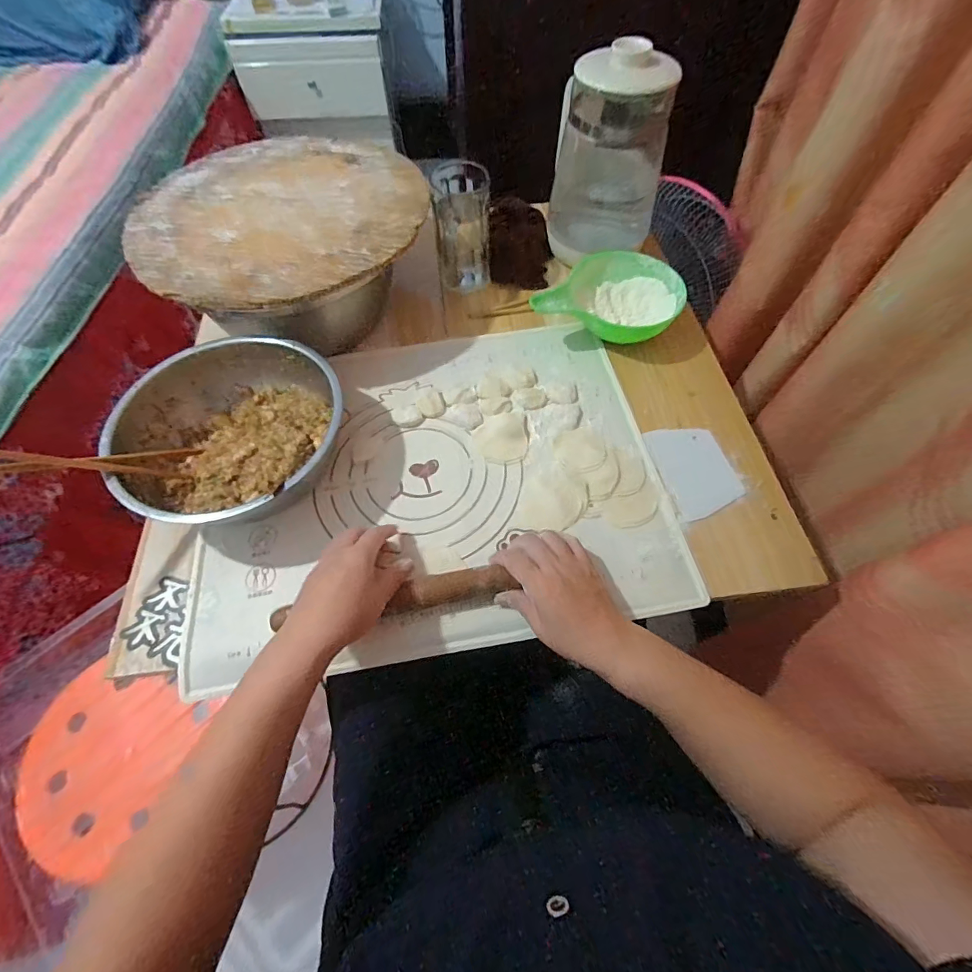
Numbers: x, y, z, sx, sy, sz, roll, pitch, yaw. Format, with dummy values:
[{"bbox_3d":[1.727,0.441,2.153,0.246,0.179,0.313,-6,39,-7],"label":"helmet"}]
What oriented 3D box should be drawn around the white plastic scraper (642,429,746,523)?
[{"bbox_3d":[0.237,-0.019,0.514,0.081,0.008,0.114,-11,62,-1],"label":"white plastic scraper"}]

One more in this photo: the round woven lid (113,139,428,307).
[{"bbox_3d":[-0.249,-0.342,0.558,0.339,0.016,0.339,0,61,0],"label":"round woven lid"}]

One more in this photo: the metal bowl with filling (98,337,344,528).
[{"bbox_3d":[-0.265,-0.054,0.488,0.224,0.078,0.220,0,61,0],"label":"metal bowl with filling"}]

